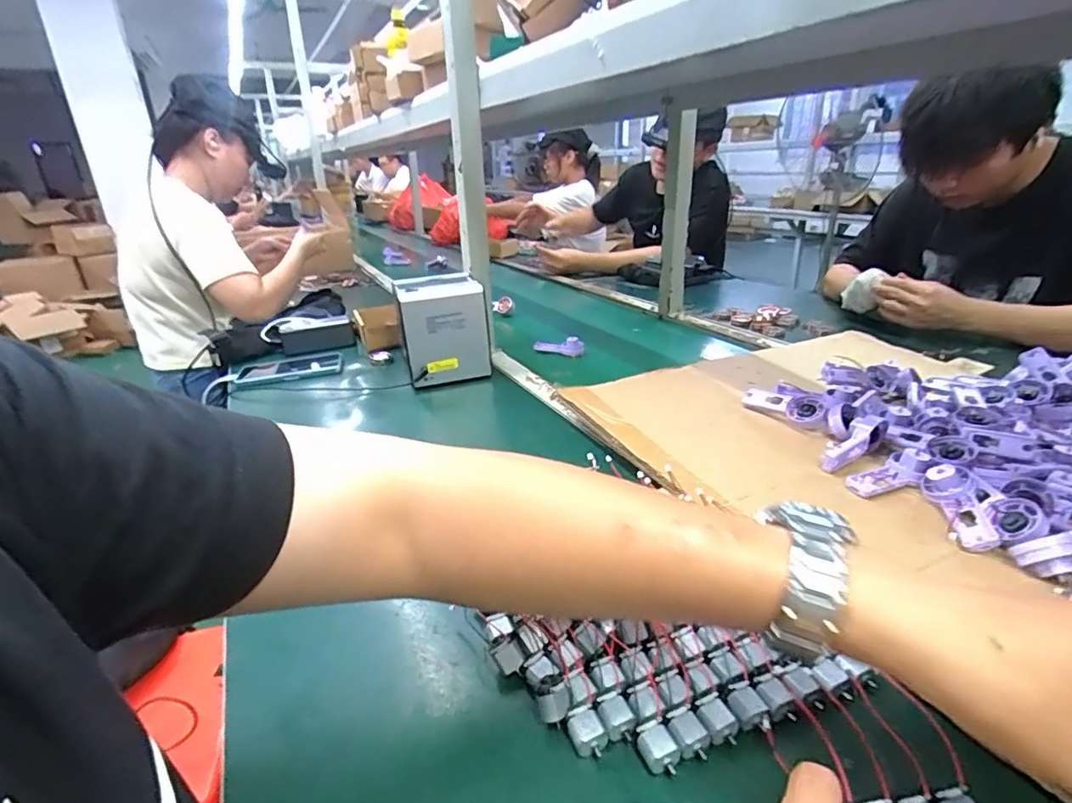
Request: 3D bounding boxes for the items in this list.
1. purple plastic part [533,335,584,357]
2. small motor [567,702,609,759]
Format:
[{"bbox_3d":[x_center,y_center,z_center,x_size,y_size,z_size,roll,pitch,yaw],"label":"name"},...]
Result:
[{"bbox_3d":[0.040,-0.097,0.993,0.092,0.035,0.022,3,24,12],"label":"purple plastic part"},{"bbox_3d":[0.030,0.195,0.321,0.018,0.018,0.023,-14,25,-25],"label":"small motor"}]

